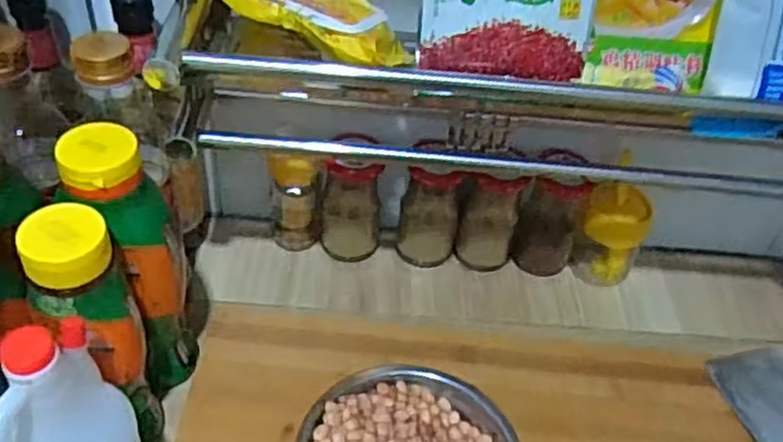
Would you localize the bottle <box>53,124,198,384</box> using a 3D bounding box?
[{"bbox_3d":[-0.194,0.037,0.558,0.067,0.222,0.061,3,44,-2],"label":"bottle"}]

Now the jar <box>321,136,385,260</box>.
[{"bbox_3d":[-0.037,-0.018,0.738,0.056,0.124,0.059,3,44,-2],"label":"jar"}]

